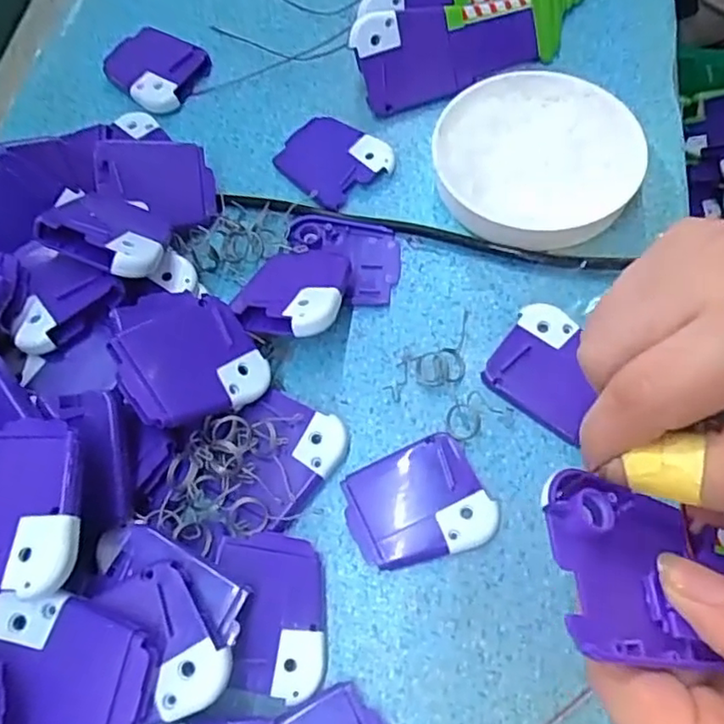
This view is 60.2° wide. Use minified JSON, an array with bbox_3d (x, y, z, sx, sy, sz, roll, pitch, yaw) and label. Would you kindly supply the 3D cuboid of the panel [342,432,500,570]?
[{"bbox_3d":[0.024,0.063,0.279,0.060,0.009,0.052,-26,66,-6],"label":"panel"}]

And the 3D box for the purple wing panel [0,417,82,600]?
[{"bbox_3d":[-0.126,0.053,0.228,0.050,0.015,0.061,-2,63,2],"label":"purple wing panel"}]

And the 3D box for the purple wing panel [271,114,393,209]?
[{"bbox_3d":[-0.017,-0.119,0.360,0.049,0.008,0.061,-42,69,-12],"label":"purple wing panel"}]

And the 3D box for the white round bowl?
[{"bbox_3d":[0.092,-0.106,0.335,0.103,0.027,0.104,-2,66,5],"label":"white round bowl"}]

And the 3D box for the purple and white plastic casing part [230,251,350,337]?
[{"bbox_3d":[-0.034,-0.035,0.308,0.051,0.011,0.065,-1,39,11],"label":"purple and white plastic casing part"}]

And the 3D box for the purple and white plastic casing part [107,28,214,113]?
[{"bbox_3d":[-0.133,-0.189,0.398,0.063,0.013,0.050,36,74,19],"label":"purple and white plastic casing part"}]

